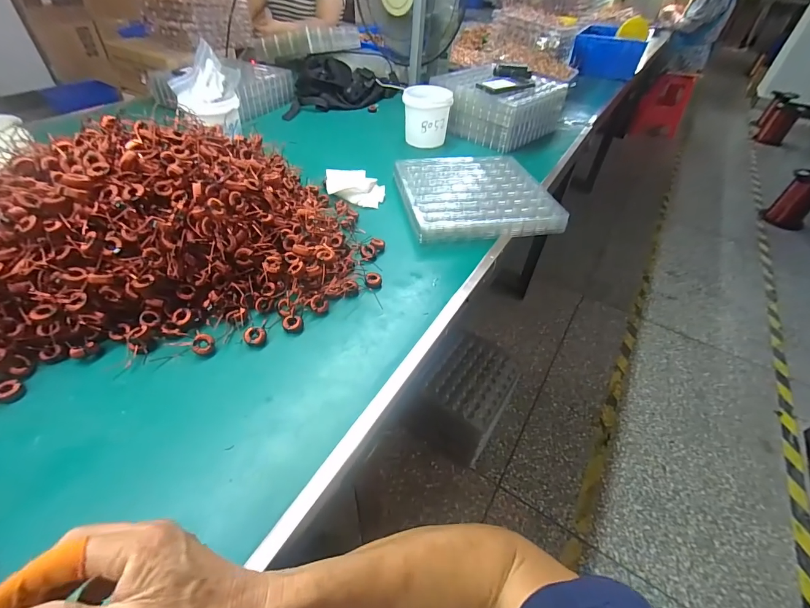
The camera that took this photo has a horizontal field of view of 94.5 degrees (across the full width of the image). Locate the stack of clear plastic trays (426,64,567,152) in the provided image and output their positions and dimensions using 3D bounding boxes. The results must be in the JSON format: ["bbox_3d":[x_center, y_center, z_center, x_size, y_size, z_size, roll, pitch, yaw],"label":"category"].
[{"bbox_3d":[0.270,-0.589,1.105,0.307,0.127,0.287,-30,54,-30],"label":"stack of clear plastic trays"}]

